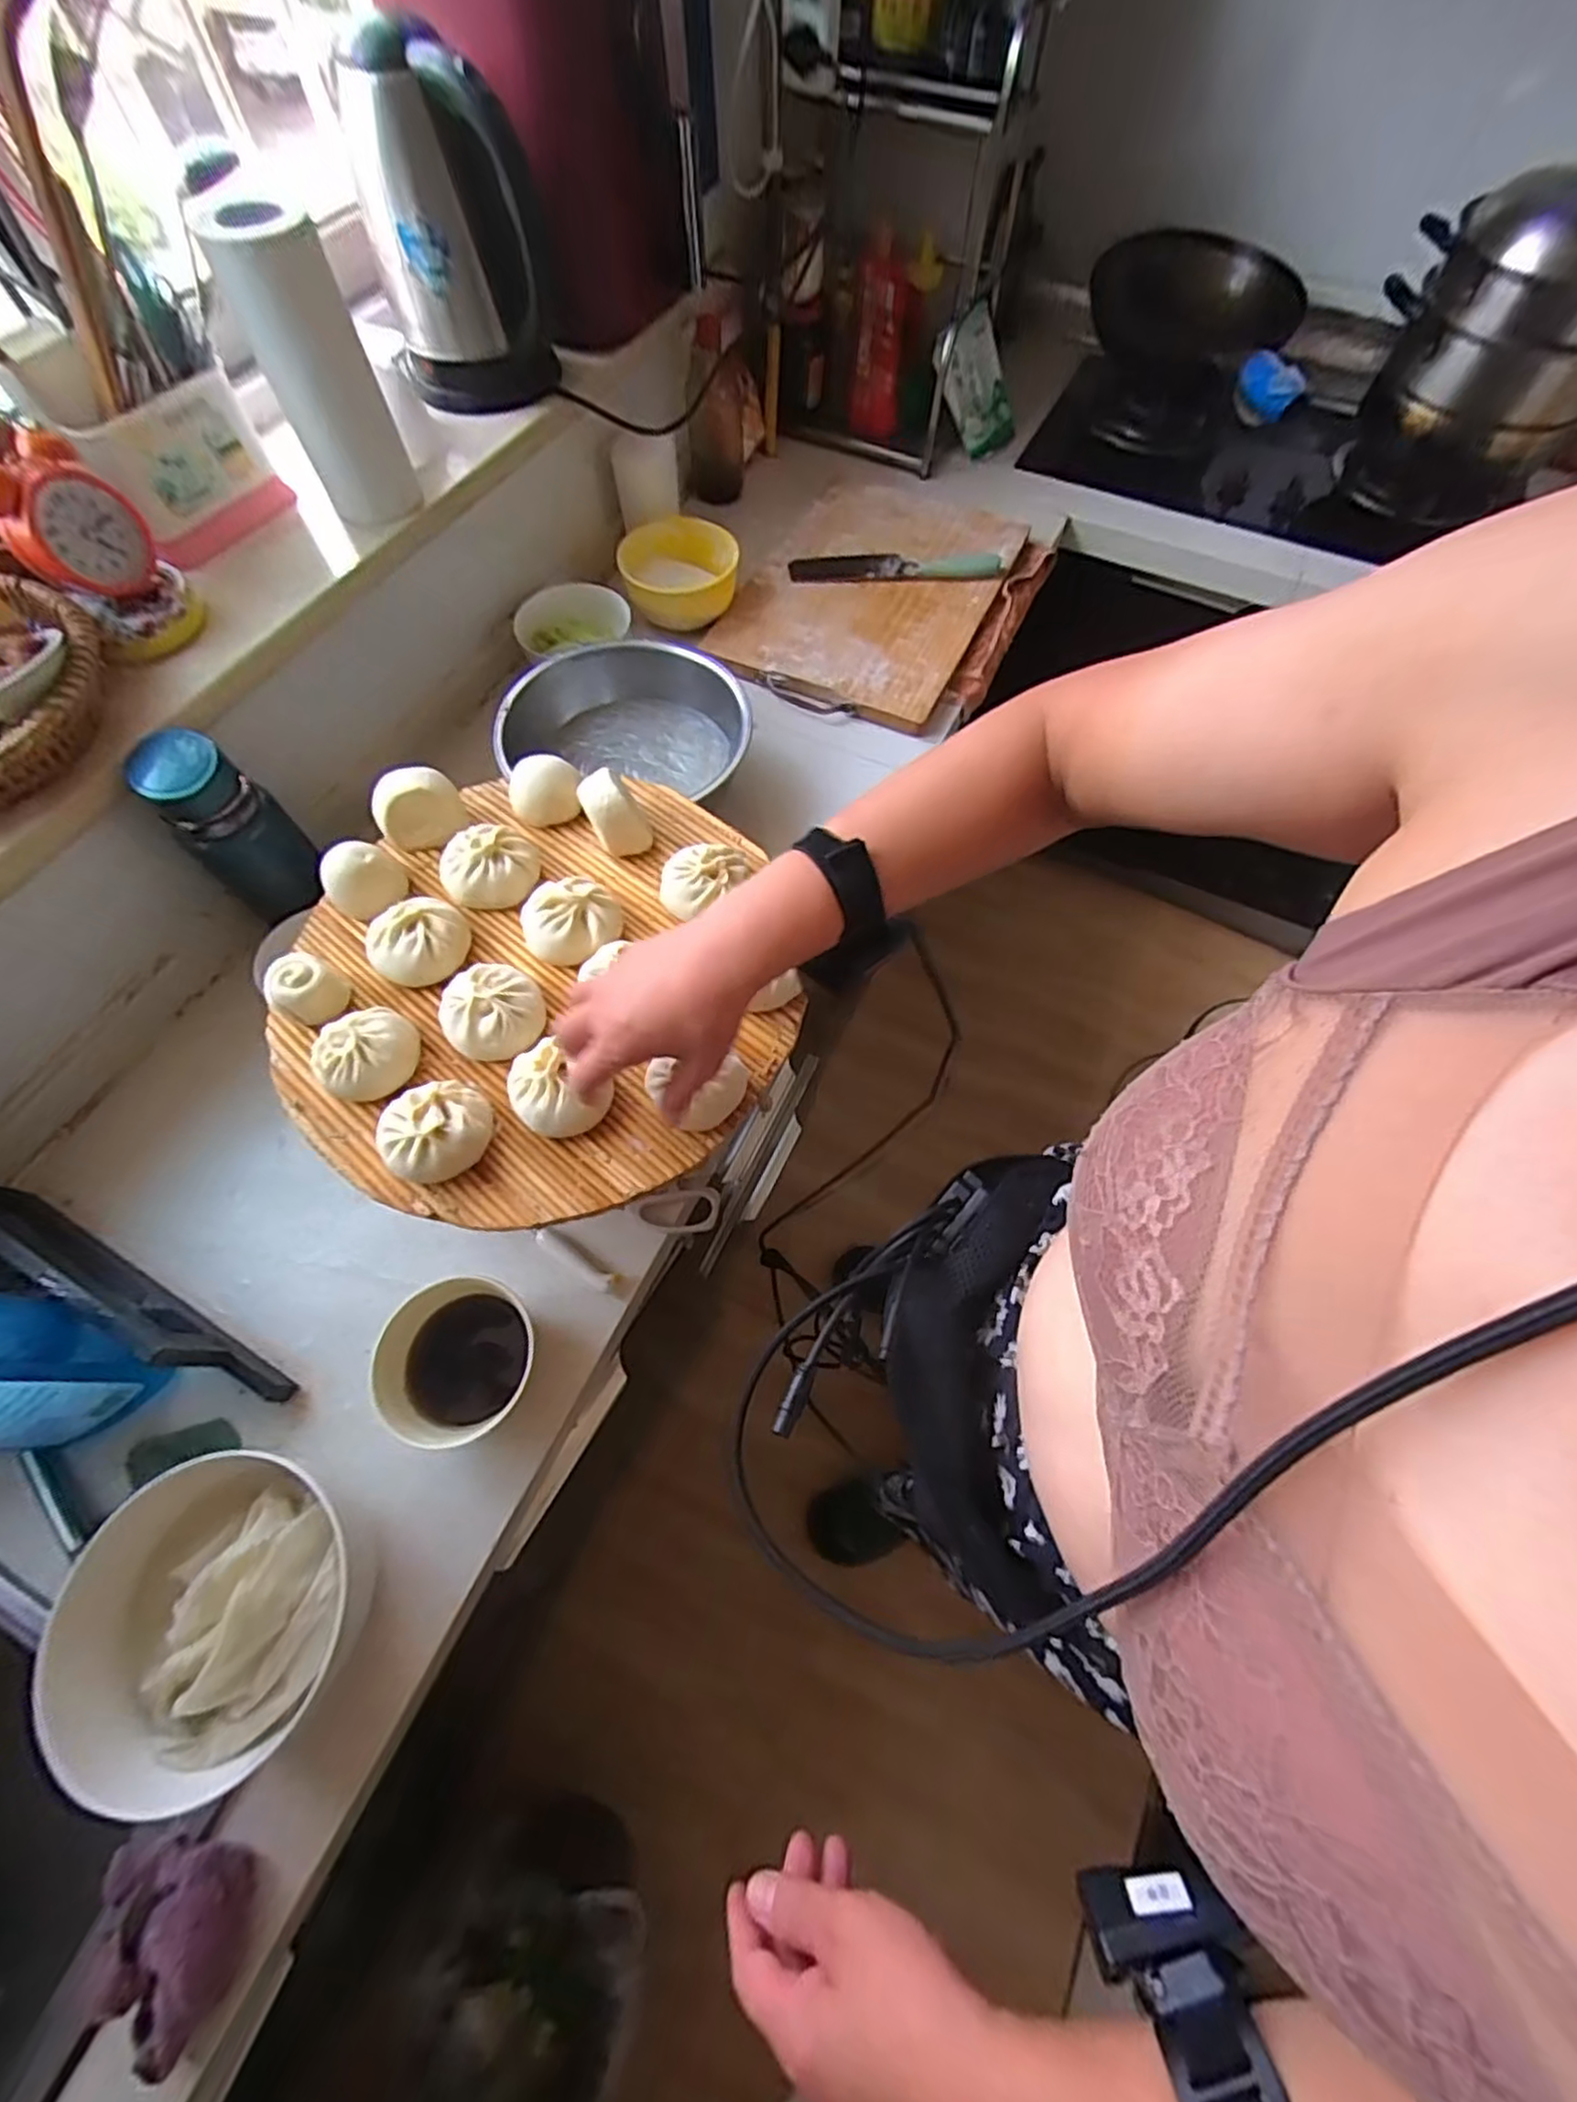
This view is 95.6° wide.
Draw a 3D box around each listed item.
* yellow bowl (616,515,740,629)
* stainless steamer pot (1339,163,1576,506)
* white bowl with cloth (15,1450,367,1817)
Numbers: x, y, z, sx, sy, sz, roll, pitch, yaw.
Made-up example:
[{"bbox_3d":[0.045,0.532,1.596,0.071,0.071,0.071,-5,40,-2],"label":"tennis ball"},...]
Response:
[{"bbox_3d":[-0.138,-0.610,0.903,0.141,0.062,0.146,0,65,0],"label":"yellow bowl"},{"bbox_3d":[0.900,-0.886,0.896,0.281,0.280,0.257,35,70,15],"label":"stainless steamer pot"},{"bbox_3d":[-0.365,0.359,0.459,0.156,0.087,0.156,0,65,0],"label":"white bowl with cloth"}]

